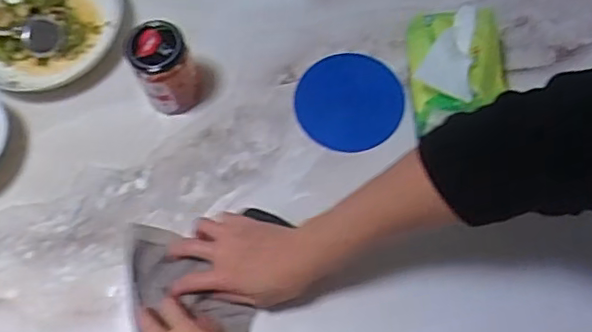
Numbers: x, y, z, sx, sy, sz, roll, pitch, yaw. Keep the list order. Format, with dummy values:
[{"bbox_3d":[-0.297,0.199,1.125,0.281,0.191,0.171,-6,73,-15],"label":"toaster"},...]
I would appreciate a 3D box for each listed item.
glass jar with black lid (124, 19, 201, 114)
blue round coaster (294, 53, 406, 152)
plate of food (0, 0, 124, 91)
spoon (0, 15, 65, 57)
[{"bbox_3d":[-0.149,-0.111,0.707,0.061,0.099,0.060,-1,68,3],"label":"glass jar with black lid"},{"bbox_3d":[0.064,-0.078,0.741,0.124,0.009,0.123,-1,68,3],"label":"blue round coaster"},{"bbox_3d":[-0.316,-0.183,0.782,0.191,0.038,0.176,-1,68,3],"label":"plate of food"},{"bbox_3d":[-0.381,-0.166,0.767,0.179,0.020,0.050,1,67,-12],"label":"spoon"}]

